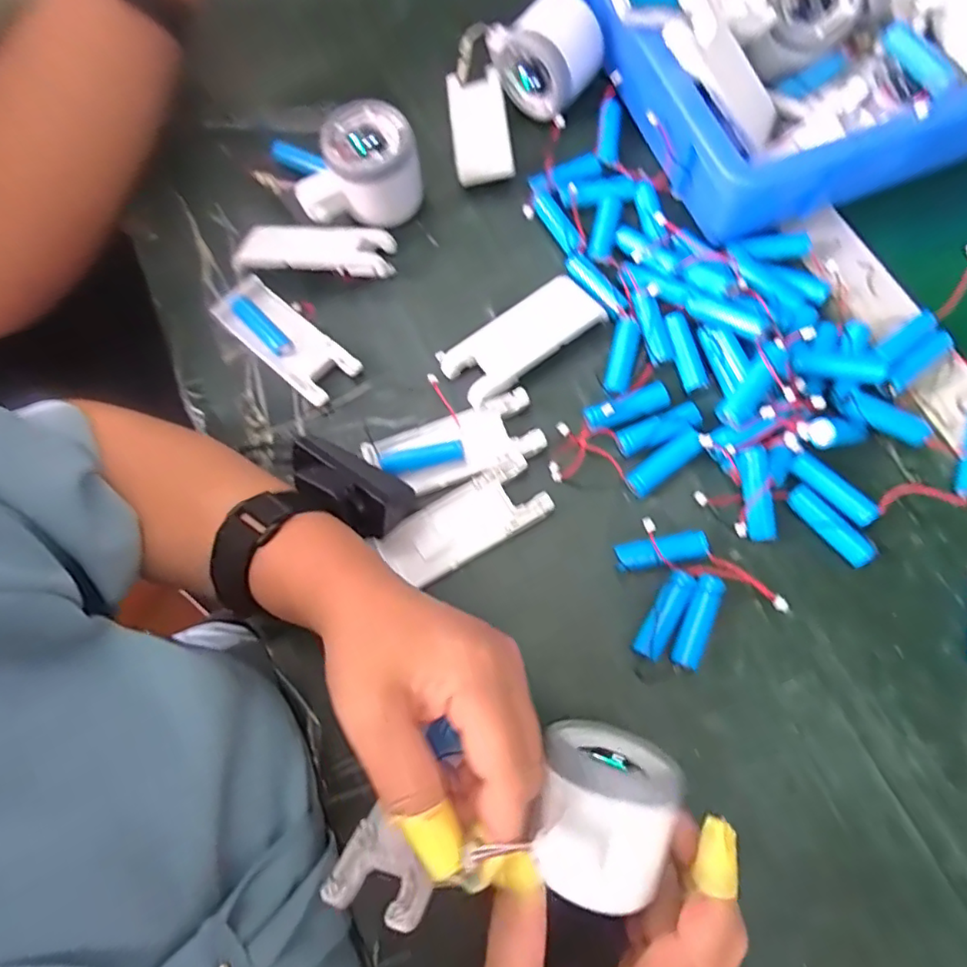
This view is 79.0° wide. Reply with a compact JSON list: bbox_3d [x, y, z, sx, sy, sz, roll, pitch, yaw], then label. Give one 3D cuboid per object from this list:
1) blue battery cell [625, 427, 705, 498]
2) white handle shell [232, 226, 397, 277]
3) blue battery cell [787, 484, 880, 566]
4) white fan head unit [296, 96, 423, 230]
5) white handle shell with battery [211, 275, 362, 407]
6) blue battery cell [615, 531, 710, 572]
[{"bbox_3d":[0.107,-0.012,0.348,0.051,0.013,0.016,-36,74,-7],"label":"blue battery cell"},{"bbox_3d":[-0.117,-0.161,0.408,0.106,0.021,0.039,1,73,5],"label":"white handle shell"},{"bbox_3d":[0.193,0.024,0.329,0.014,0.014,0.052,-39,74,-8],"label":"blue battery cell"},{"bbox_3d":[-0.087,-0.211,0.403,0.083,0.054,0.056,-18,72,-3],"label":"white fan head unit"},{"bbox_3d":[-0.131,-0.095,0.389,0.106,0.014,0.039,41,80,15],"label":"white handle shell with battery"},{"bbox_3d":[0.100,0.039,0.331,0.050,0.013,0.015,-11,72,1],"label":"blue battery cell"}]

